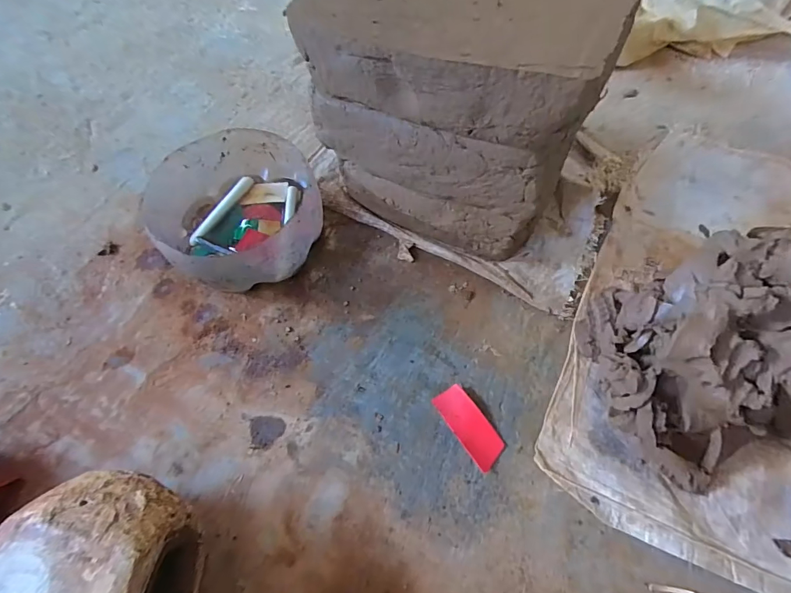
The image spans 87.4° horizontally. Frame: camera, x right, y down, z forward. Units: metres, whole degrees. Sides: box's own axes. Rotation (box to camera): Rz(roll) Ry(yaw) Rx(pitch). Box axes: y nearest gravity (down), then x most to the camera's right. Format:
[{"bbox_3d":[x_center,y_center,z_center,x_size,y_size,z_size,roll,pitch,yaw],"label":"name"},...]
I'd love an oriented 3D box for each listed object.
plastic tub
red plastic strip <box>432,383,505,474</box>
[{"bbox_3d":[-0.235,-0.123,0.640,0.233,0.119,0.235,-1,63,2],"label":"plastic tub"},{"bbox_3d":[0.098,0.169,0.545,0.045,0.008,0.107,-32,66,-13],"label":"red plastic strip"}]

